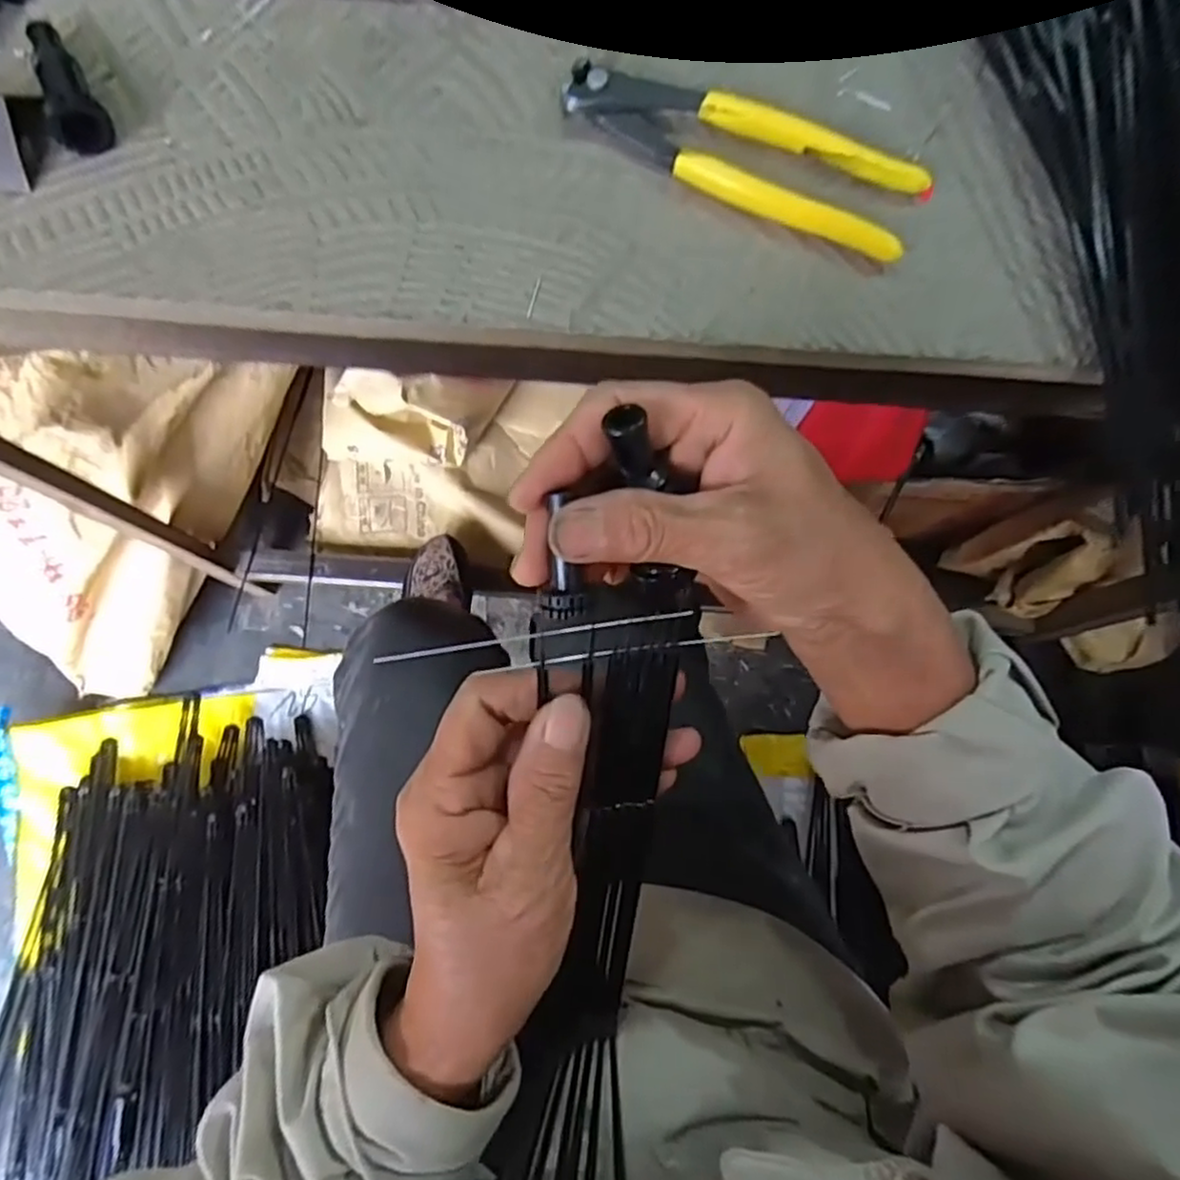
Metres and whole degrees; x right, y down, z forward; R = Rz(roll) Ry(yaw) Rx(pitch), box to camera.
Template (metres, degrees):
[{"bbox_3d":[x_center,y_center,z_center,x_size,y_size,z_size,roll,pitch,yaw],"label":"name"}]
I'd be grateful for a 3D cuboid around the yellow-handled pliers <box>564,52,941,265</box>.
[{"bbox_3d":[0.069,-0.198,0.318,0.163,0.013,0.049,24,79,4],"label":"yellow-handled pliers"}]

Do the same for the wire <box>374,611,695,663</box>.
[{"bbox_3d":[-0.015,0.013,0.205,0.091,0.004,0.004,-8,78,-5],"label":"wire"}]

